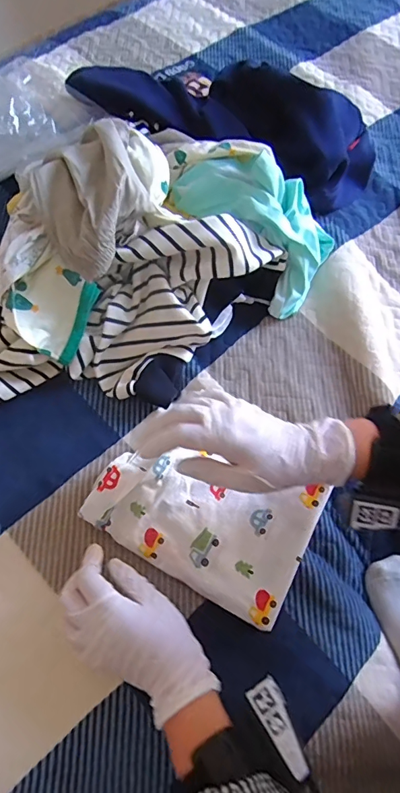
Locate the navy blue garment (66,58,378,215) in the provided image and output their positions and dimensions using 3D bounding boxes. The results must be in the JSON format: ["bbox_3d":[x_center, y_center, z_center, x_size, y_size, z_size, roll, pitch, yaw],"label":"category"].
[{"bbox_3d":[0.043,-0.405,0.634,0.421,0.111,0.199,30,70,12],"label":"navy blue garment"}]

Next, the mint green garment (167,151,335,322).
[{"bbox_3d":[0.076,-0.227,0.561,0.117,0.114,0.220,-38,72,-15],"label":"mint green garment"}]

